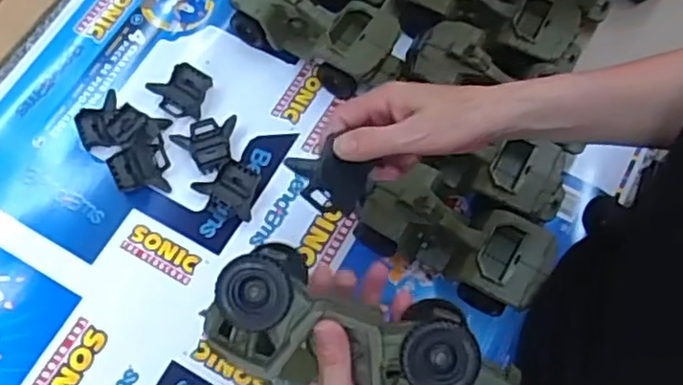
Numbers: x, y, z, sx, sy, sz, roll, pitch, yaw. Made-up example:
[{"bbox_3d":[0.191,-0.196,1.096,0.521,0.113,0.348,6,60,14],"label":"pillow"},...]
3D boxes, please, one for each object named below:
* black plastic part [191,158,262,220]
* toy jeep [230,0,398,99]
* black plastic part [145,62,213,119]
[{"bbox_3d":[-0.114,-0.004,0.676,0.059,0.012,0.057,13,70,3],"label":"black plastic part"},{"bbox_3d":[-0.026,-0.172,0.709,0.172,0.075,0.086,33,72,10],"label":"toy jeep"},{"bbox_3d":[-0.171,-0.111,0.714,0.057,0.015,0.056,16,70,4],"label":"black plastic part"}]

